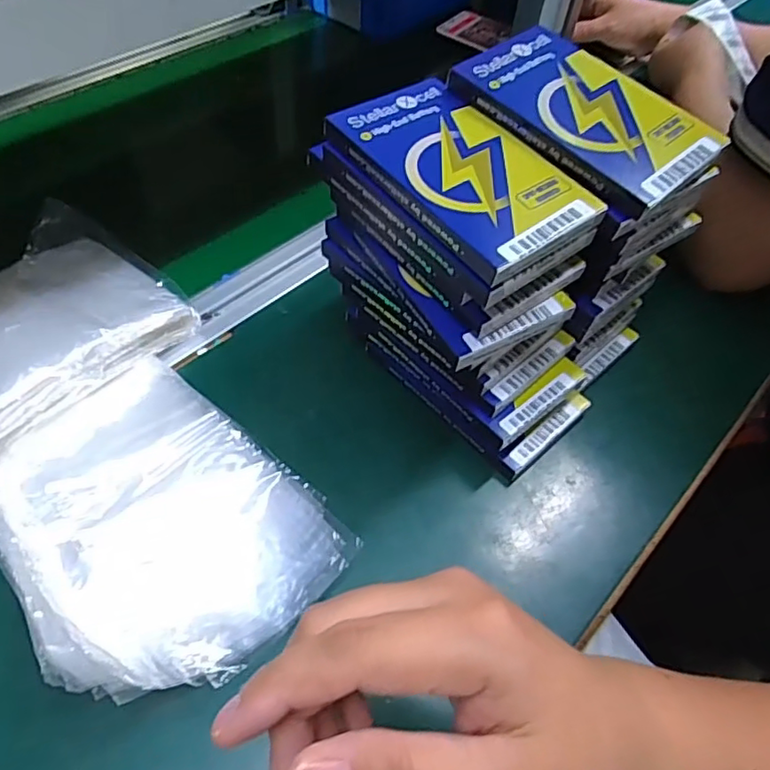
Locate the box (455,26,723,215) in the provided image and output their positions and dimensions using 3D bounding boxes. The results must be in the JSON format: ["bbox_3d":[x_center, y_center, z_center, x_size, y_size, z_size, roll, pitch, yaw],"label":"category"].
[{"bbox_3d":[0.107,-0.146,0.326,0.073,0.021,0.130,-36,64,-26],"label":"box"}]

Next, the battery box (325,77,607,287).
[{"bbox_3d":[0.038,-0.110,0.311,0.076,0.017,0.129,-32,62,-25],"label":"battery box"}]

